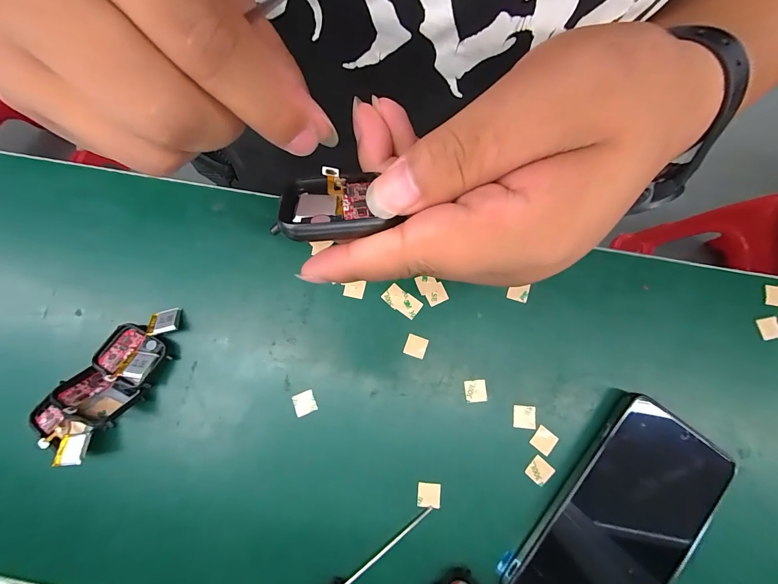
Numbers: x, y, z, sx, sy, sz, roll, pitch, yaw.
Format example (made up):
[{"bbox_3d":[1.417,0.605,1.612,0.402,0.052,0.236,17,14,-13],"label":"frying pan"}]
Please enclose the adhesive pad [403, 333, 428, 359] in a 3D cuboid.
[{"bbox_3d":[0.020,0.040,0.243,0.015,0.004,0.015,19,79,4],"label":"adhesive pad"}]

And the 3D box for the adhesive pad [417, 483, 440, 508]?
[{"bbox_3d":[0.028,0.140,0.224,0.015,0.004,0.015,4,79,1],"label":"adhesive pad"}]

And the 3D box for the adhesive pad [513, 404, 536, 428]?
[{"bbox_3d":[0.097,0.089,0.233,0.016,0.004,0.016,4,79,1],"label":"adhesive pad"}]

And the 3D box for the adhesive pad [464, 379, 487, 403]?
[{"bbox_3d":[0.063,0.072,0.237,0.015,0.004,0.015,-6,79,-1],"label":"adhesive pad"}]

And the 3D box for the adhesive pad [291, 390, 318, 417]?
[{"bbox_3d":[-0.062,0.081,0.237,0.016,0.004,0.015,-21,79,-4],"label":"adhesive pad"}]

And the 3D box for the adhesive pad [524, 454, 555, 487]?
[{"bbox_3d":[0.105,0.124,0.225,0.014,0.004,0.015,41,82,8],"label":"adhesive pad"}]

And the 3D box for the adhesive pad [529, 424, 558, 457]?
[{"bbox_3d":[0.109,0.104,0.230,0.015,0.004,0.016,38,81,7],"label":"adhesive pad"}]

